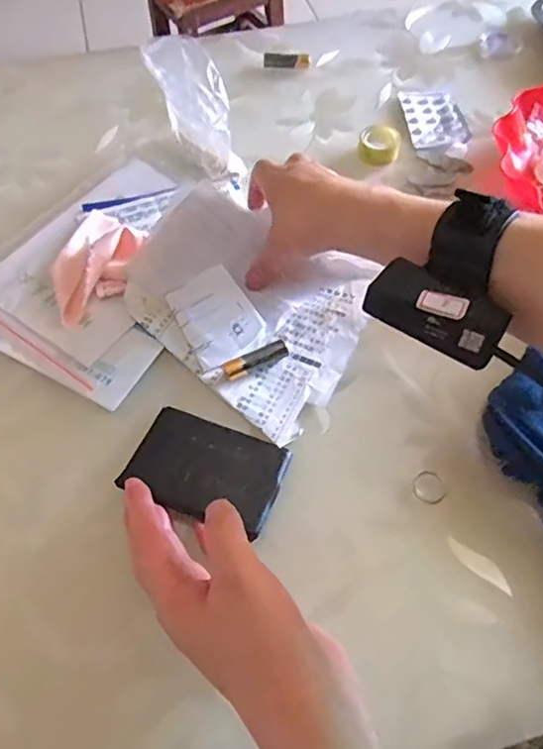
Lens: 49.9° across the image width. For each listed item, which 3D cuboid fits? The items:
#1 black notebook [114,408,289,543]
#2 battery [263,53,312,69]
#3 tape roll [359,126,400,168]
[{"bbox_3d":[-0.042,0.060,0.376,0.096,0.009,0.064,20,61,11],"label":"black notebook"},{"bbox_3d":[0.016,-0.331,0.614,0.050,0.012,0.013,5,59,2],"label":"battery"},{"bbox_3d":[0.100,-0.211,0.533,0.036,0.021,0.038,0,59,-1],"label":"tape roll"}]

